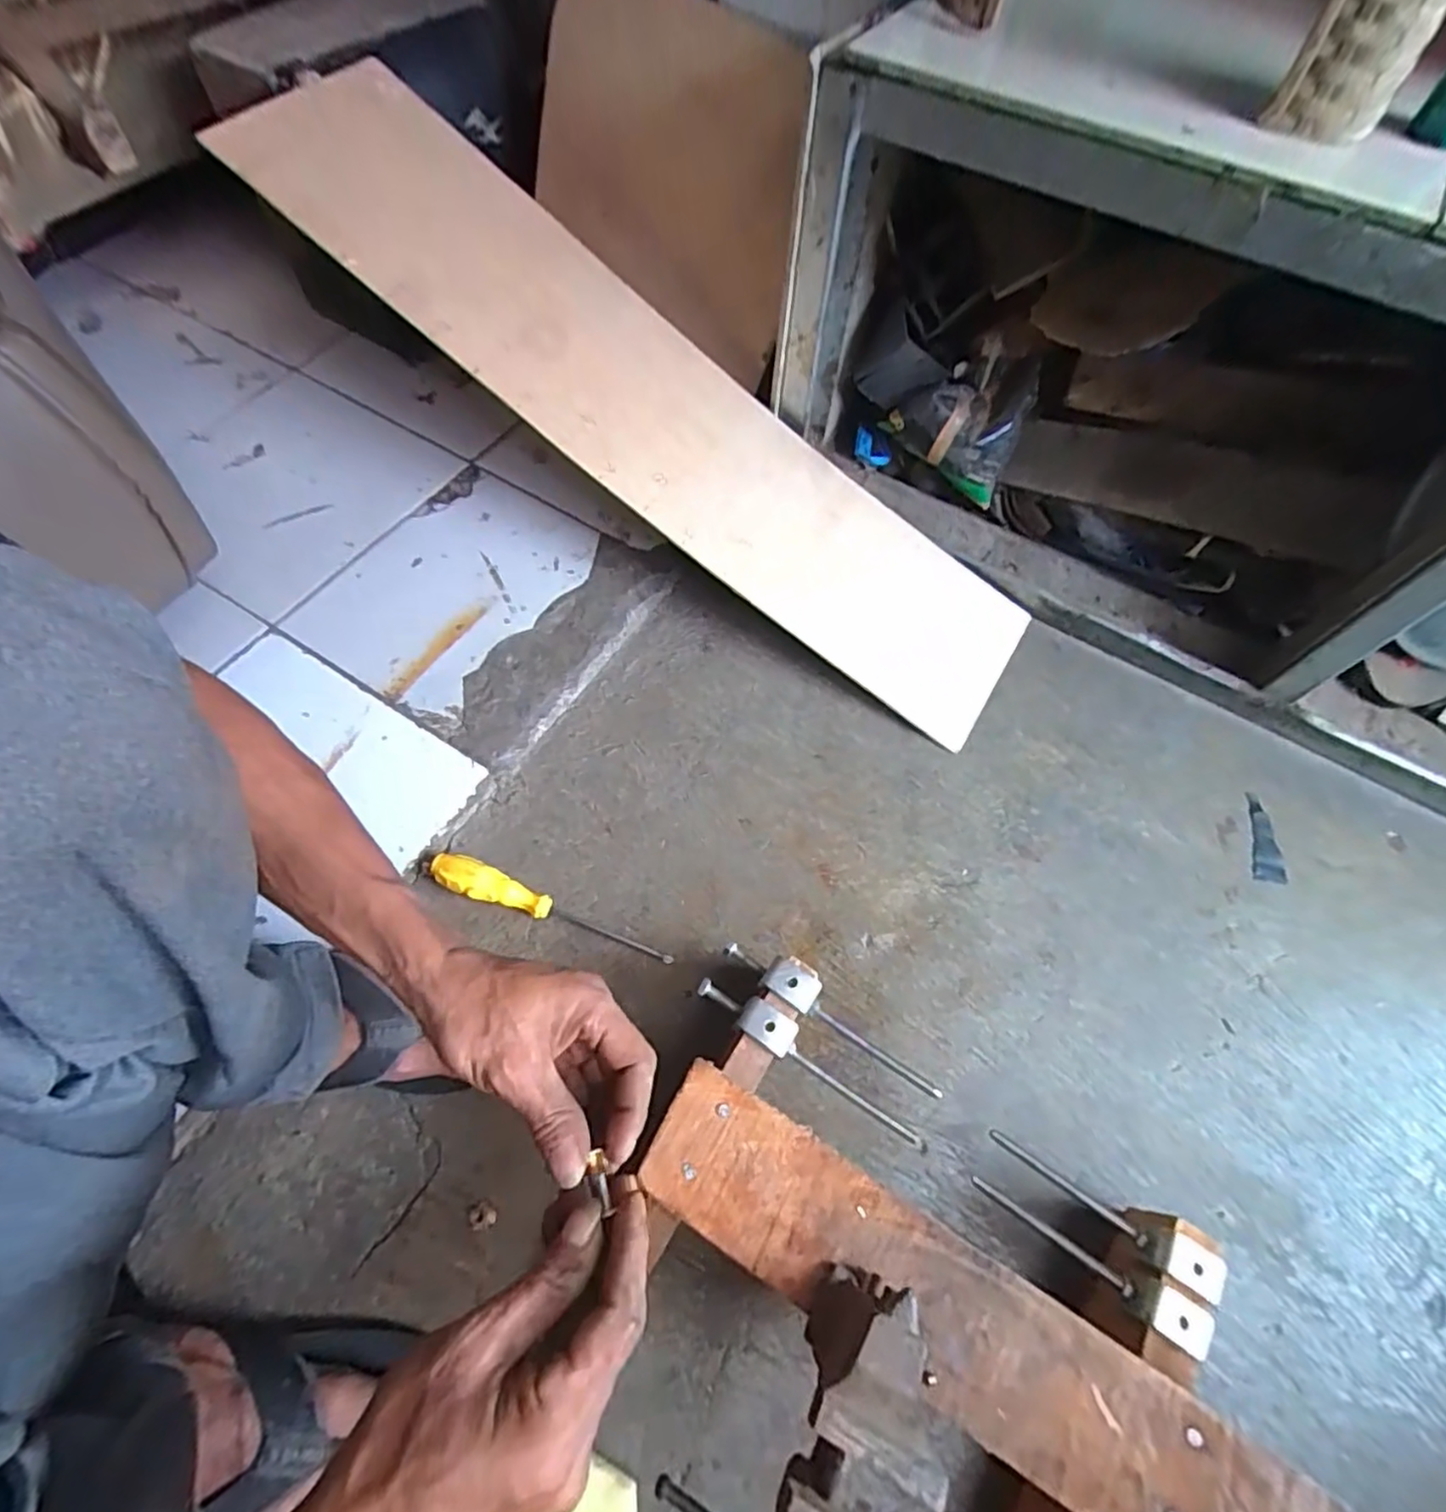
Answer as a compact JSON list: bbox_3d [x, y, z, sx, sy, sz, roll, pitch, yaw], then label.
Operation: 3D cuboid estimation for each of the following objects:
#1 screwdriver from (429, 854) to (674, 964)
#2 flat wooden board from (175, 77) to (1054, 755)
[{"bbox_3d":[-0.151,0.136,0.579,0.219,0.028,0.030,22,63,8],"label":"screwdriver"},{"bbox_3d":[-0.036,-0.329,0.690,0.840,0.073,0.199,36,64,-12],"label":"flat wooden board"}]

